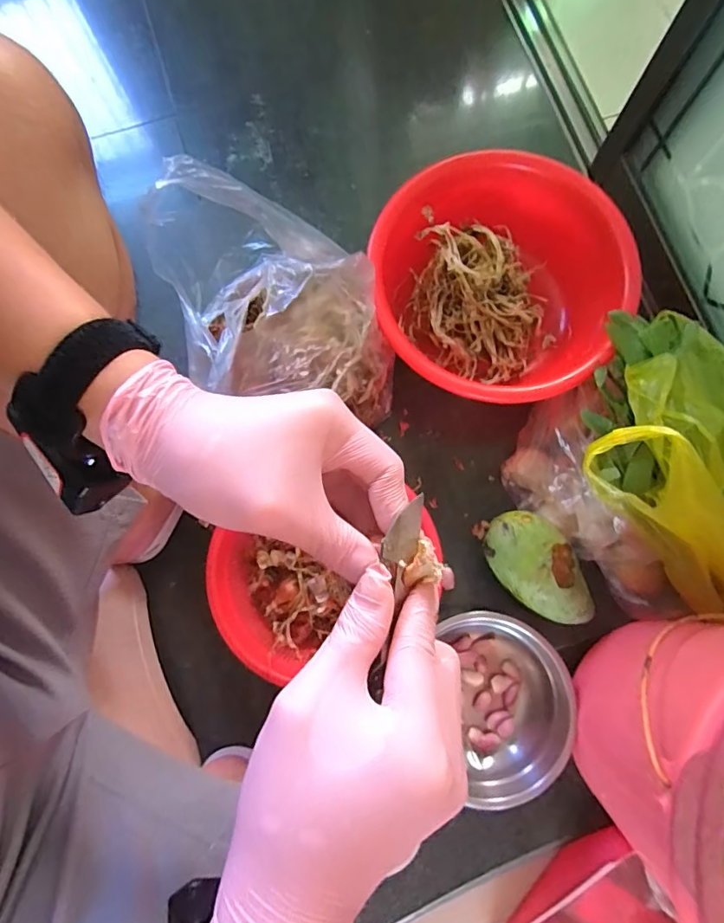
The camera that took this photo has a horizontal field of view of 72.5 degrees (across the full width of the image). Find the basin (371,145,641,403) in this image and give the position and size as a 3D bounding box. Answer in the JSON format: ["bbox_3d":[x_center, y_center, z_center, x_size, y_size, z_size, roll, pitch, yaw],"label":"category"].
[{"bbox_3d":[0.179,-0.242,0.690,0.293,0.112,0.343,3,80,1],"label":"basin"}]

